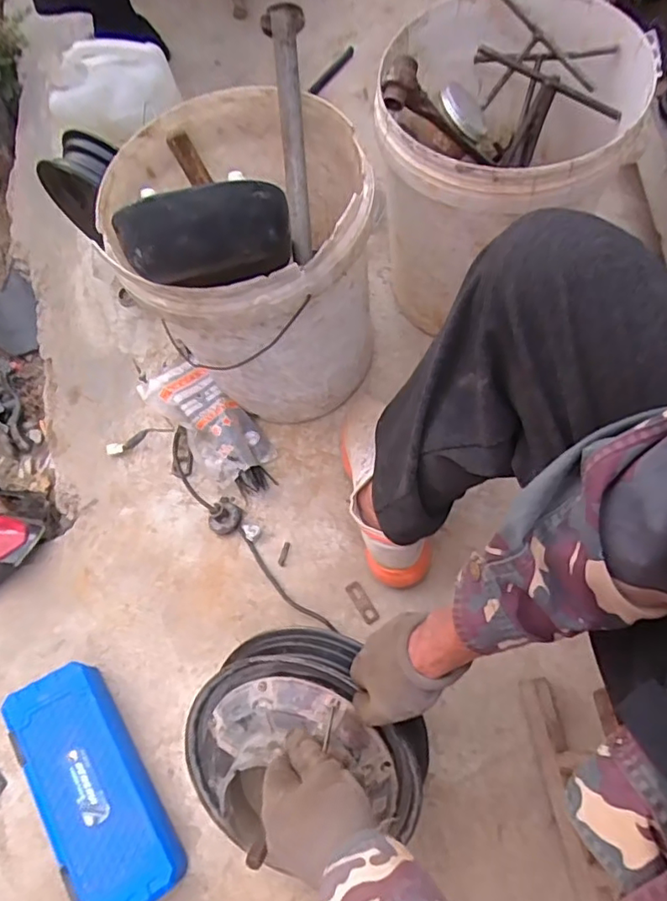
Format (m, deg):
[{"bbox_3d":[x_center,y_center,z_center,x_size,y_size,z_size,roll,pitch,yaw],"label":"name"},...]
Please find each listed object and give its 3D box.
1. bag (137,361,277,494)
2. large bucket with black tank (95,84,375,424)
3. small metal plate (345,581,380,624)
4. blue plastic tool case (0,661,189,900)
[{"bbox_3d":[-0.195,-0.042,0.907,0.112,0.058,0.257,-43,83,-14],"label":"bag"},{"bbox_3d":[-0.102,-0.258,0.750,0.293,0.460,0.309,-1,66,3],"label":"large bucket with black tank"},{"bbox_3d":[0.041,0.218,0.812,0.021,0.004,0.064,-31,68,-10],"label":"small metal plate"},{"bbox_3d":[-0.316,0.440,0.743,0.128,0.068,0.315,-24,63,-33],"label":"blue plastic tool case"}]

